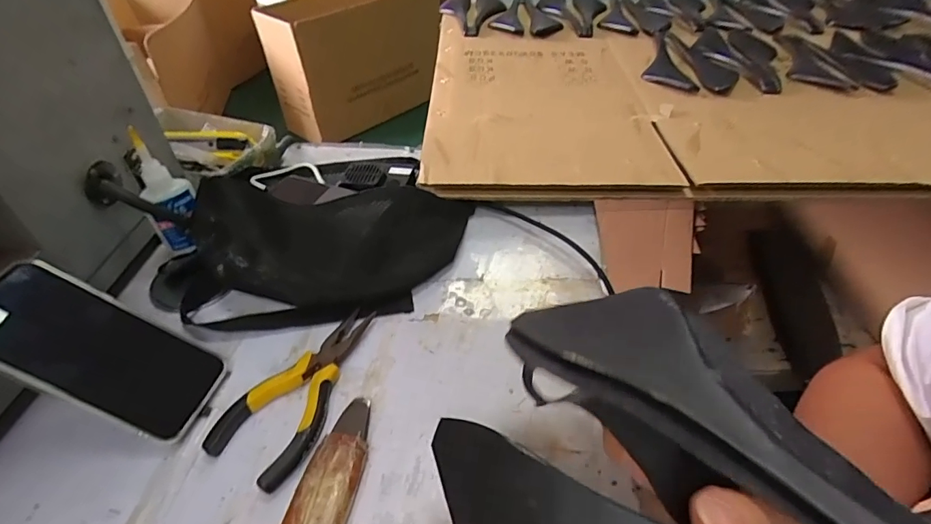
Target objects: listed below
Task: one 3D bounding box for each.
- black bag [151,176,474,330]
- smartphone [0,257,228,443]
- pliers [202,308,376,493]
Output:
[{"bbox_3d":[-0.139,-0.018,0.445,0.299,0.084,0.121,-9,44,-9],"label":"black bag"},{"bbox_3d":[-0.264,0.064,0.350,0.159,0.011,0.078,34,43,-17],"label":"smartphone"},{"bbox_3d":[-0.121,0.095,0.378,0.069,0.018,0.152,20,47,20],"label":"pliers"}]

